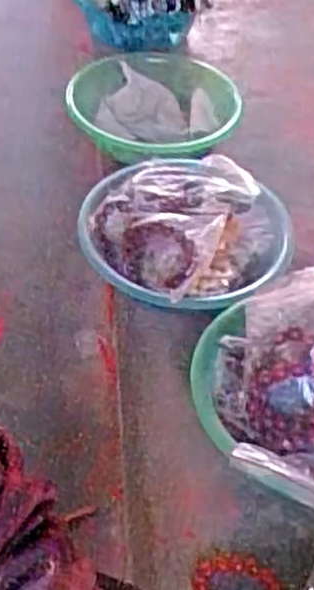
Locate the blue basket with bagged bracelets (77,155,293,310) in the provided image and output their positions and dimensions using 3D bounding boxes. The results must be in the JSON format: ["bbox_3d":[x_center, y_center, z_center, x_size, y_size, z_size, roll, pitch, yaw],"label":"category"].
[{"bbox_3d":[0.036,-0.072,0.878,0.228,0.080,0.241,3,46,-3],"label":"blue basket with bagged bracelets"}]

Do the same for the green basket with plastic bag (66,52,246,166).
[{"bbox_3d":[-0.003,-0.258,1.108,0.226,0.091,0.261,-30,56,-30],"label":"green basket with plastic bag"}]

